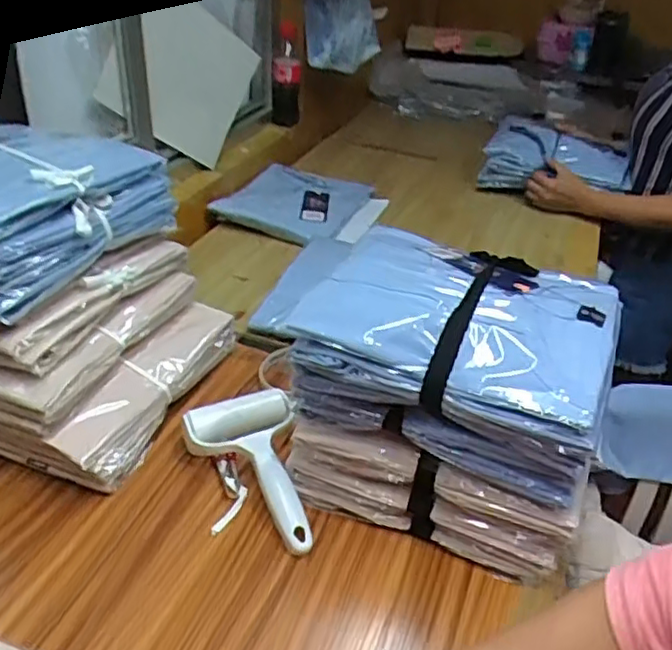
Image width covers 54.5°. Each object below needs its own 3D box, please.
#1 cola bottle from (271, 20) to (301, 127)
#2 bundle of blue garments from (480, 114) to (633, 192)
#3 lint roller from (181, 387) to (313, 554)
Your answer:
[{"bbox_3d":[-0.097,-0.476,1.257,0.053,0.185,0.053,-1,35,-5],"label":"cola bottle"},{"bbox_3d":[0.409,-0.313,1.219,0.255,0.094,0.151,10,35,11],"label":"bundle of blue garments"},{"bbox_3d":[-0.087,0.144,0.639,0.108,0.048,0.180,-6,36,-13],"label":"lint roller"}]

